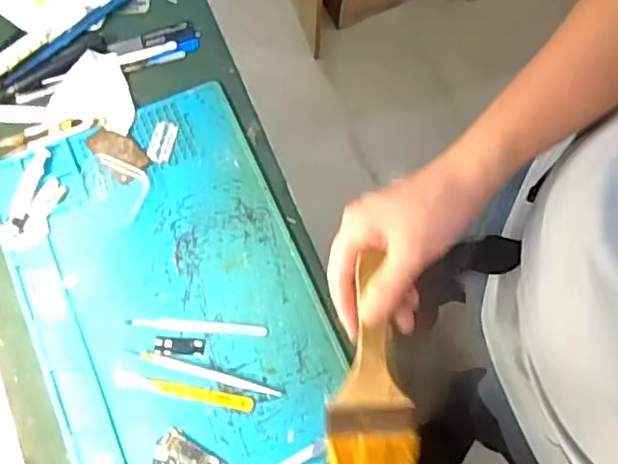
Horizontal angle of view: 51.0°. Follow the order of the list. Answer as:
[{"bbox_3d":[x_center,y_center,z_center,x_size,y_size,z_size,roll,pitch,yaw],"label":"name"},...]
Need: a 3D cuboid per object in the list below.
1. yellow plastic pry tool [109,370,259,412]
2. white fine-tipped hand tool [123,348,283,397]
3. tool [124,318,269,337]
[{"bbox_3d":[-0.109,0.139,0.566,0.123,0.005,0.013,11,73,2],"label":"yellow plastic pry tool"},{"bbox_3d":[-0.093,0.123,0.567,0.141,0.004,0.009,16,73,4],"label":"white fine-tipped hand tool"},{"bbox_3d":[-0.101,0.085,0.585,0.126,0.004,0.010,4,73,0],"label":"tool"}]

